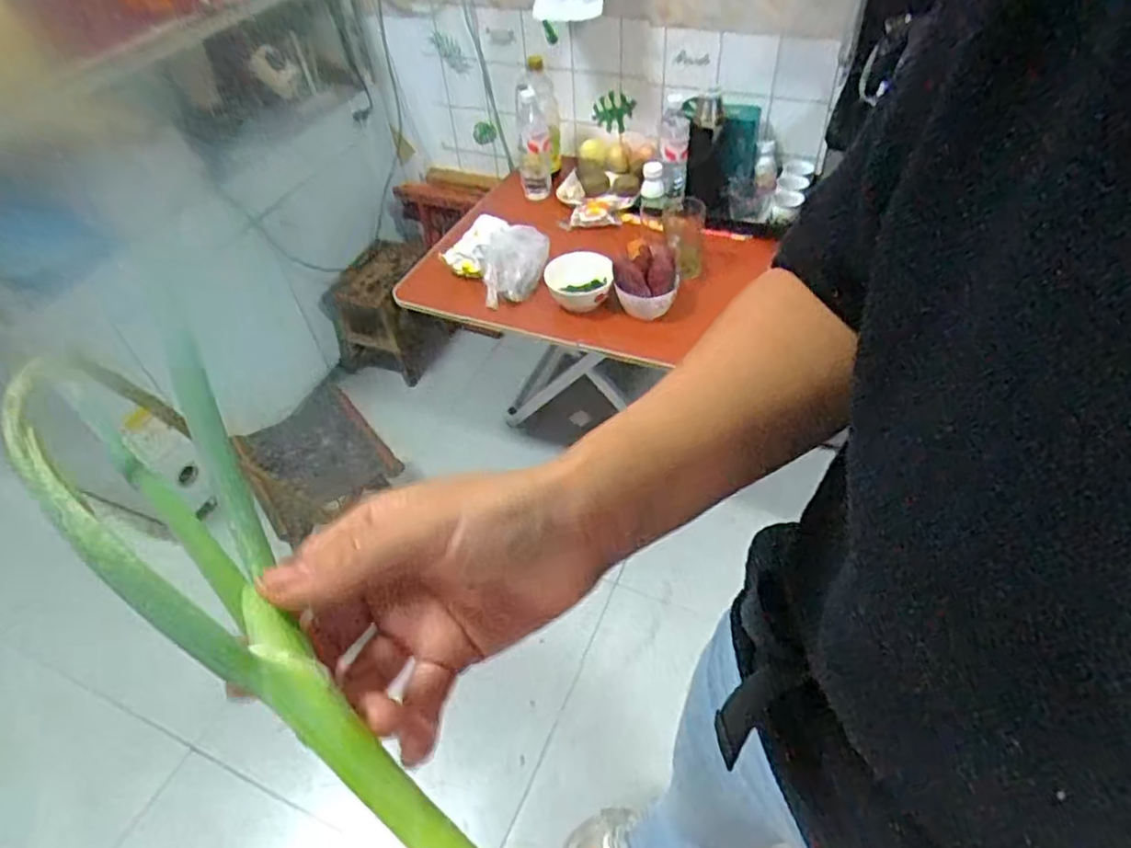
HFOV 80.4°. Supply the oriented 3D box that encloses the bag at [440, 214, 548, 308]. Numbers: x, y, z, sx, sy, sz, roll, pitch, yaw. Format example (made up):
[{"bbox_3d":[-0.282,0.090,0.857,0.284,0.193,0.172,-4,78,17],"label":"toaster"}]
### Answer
[{"bbox_3d":[-0.139,-0.329,1.333,0.200,0.084,0.158,34,58,31],"label":"bag"}]

